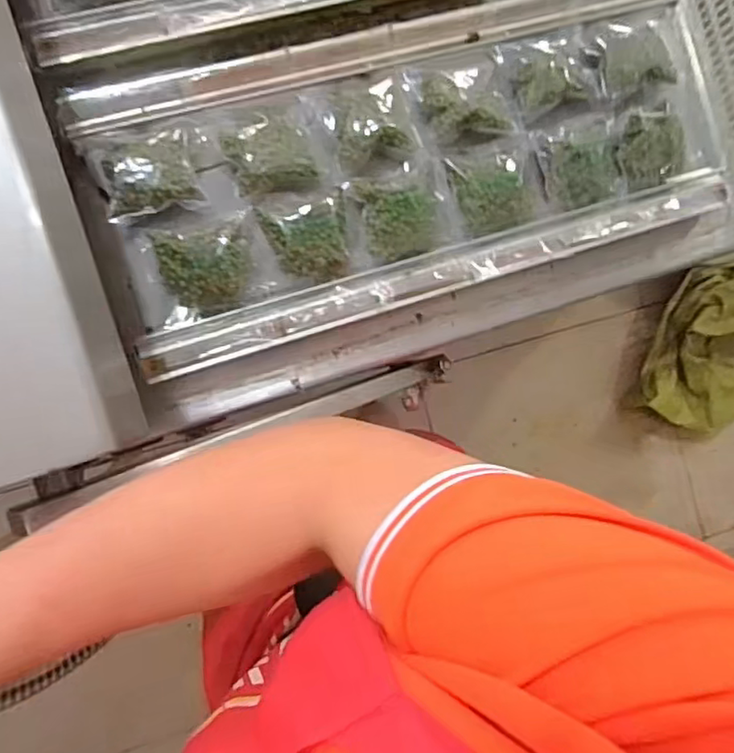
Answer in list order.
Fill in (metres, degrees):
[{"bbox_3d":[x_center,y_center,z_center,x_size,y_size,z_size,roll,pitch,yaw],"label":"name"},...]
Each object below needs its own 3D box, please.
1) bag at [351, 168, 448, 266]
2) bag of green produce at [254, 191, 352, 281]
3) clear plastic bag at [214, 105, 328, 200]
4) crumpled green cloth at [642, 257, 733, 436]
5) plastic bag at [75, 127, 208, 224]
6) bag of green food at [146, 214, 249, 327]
[{"bbox_3d":[0.033,-0.149,0.564,0.075,0.021,0.073,-16,93,-9],"label":"bag"},{"bbox_3d":[-0.050,-0.124,0.553,0.078,0.022,0.073,-18,93,-9],"label":"bag of green produce"},{"bbox_3d":[-0.085,-0.205,0.545,0.081,0.033,0.077,-18,93,-9],"label":"clear plastic bag"},{"bbox_3d":[0.976,-0.091,1.469,0.640,0.175,0.409,-3,91,-10],"label":"crumpled green cloth"},{"bbox_3d":[-0.194,-0.179,0.523,0.087,0.038,0.076,-15,93,-9],"label":"plastic bag"},{"bbox_3d":[-0.140,-0.094,0.534,0.081,0.029,0.084,-11,92,-10],"label":"bag of green food"}]

